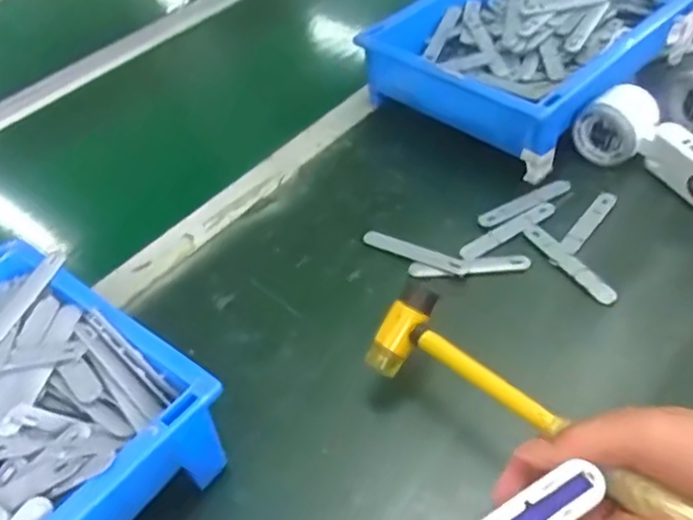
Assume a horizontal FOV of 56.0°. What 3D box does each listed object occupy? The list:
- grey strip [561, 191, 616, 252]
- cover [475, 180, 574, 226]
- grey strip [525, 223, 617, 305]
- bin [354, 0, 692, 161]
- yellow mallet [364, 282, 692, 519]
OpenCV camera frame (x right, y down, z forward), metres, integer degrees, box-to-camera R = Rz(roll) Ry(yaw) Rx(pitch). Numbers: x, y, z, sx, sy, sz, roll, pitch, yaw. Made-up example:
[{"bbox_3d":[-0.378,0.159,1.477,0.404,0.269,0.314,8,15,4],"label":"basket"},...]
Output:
[{"bbox_3d":[0.201,-0.033,0.541,0.016,0.004,0.083,28,54,30],"label":"grey strip"},{"bbox_3d":[0.159,-0.052,0.571,0.101,0.007,0.020,-26,48,-18],"label":"cover"},{"bbox_3d":[0.176,0.001,0.515,0.019,0.006,0.094,-24,48,-17],"label":"grey strip"},{"bbox_3d":[0.193,-0.223,0.679,0.228,0.093,0.326,31,56,32],"label":"bin"},{"bbox_3d":[0.117,0.100,0.354,0.044,0.040,0.264,-34,47,-27],"label":"yellow mallet"}]

